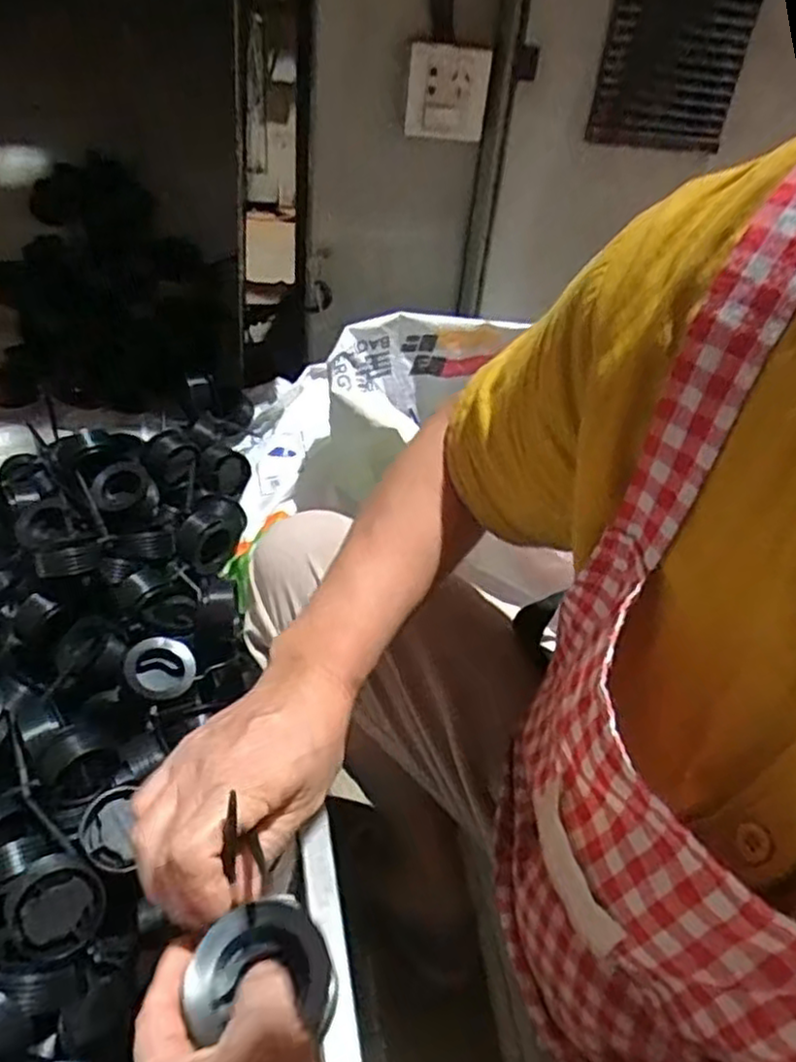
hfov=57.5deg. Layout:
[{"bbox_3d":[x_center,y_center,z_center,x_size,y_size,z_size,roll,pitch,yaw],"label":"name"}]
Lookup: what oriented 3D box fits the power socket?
[{"bbox_3d":[0.055,-0.475,0.788,0.093,0.089,0.023,-12,40,-22],"label":"power socket"}]

